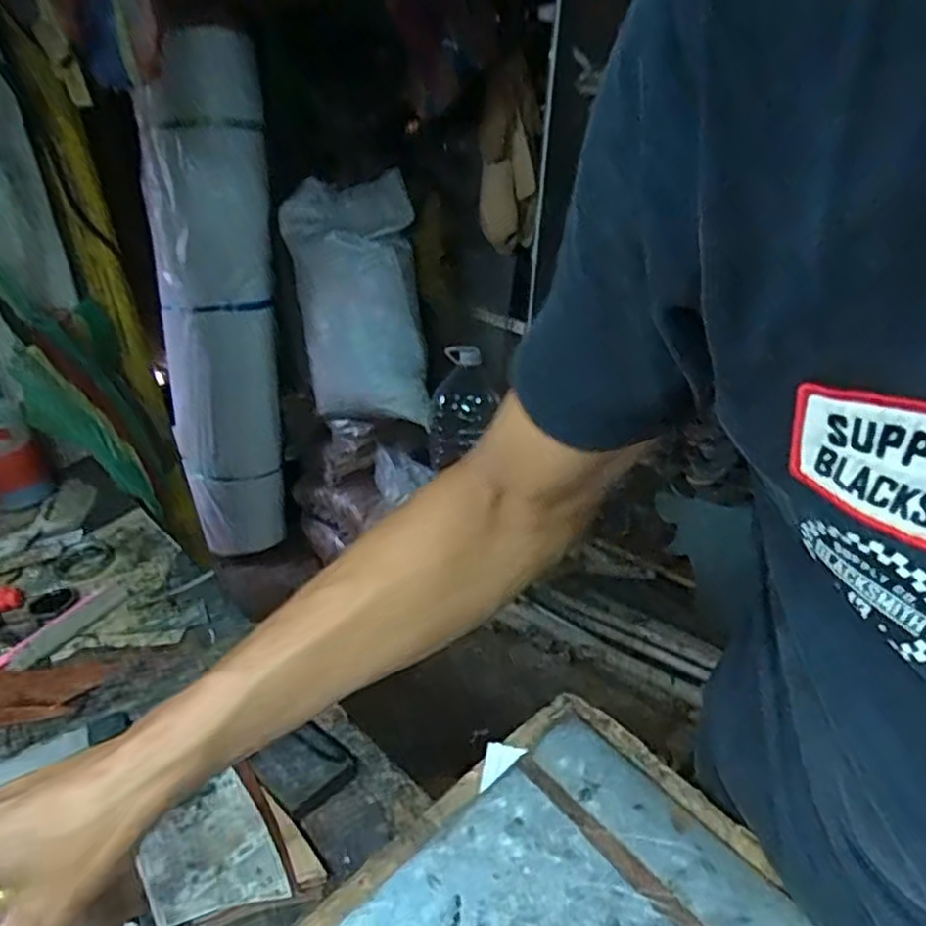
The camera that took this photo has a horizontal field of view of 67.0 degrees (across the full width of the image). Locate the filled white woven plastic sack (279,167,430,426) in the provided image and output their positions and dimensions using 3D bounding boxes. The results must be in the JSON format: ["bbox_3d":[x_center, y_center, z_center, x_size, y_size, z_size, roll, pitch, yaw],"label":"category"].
[{"bbox_3d":[-0.277,-0.462,1.895,0.341,0.736,0.228,-11,-10,-7],"label":"filled white woven plastic sack"}]

